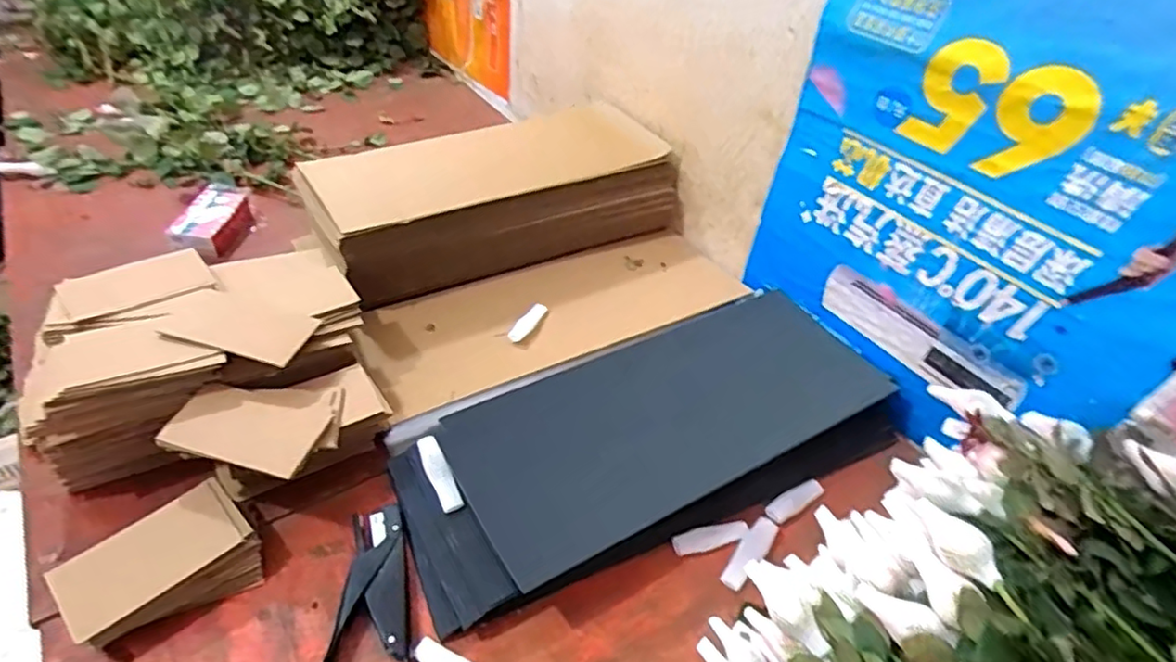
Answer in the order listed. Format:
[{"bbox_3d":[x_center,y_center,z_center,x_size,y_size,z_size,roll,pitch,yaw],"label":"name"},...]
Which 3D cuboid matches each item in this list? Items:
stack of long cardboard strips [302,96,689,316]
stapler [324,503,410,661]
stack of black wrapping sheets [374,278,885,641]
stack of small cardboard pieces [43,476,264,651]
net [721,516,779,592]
[{"bbox_3d":[-0.138,-0.223,1.003,0.581,0.142,0.241,-20,48,-27],"label":"stack of long cardboard strips"},{"bbox_3d":[-0.211,0.243,0.605,0.071,0.026,0.142,-5,43,-13],"label":"stapler"},{"bbox_3d":[0.086,0.111,0.754,0.617,0.062,0.274,-16,47,-24],"label":"stack of black wrapping sheets"},{"bbox_3d":[-0.400,0.221,0.589,0.153,0.054,0.099,-26,51,-31],"label":"stack of small cardboard pieces"},{"bbox_3d":[0.176,0.238,0.676,0.027,0.013,0.093,34,48,27],"label":"net"}]

